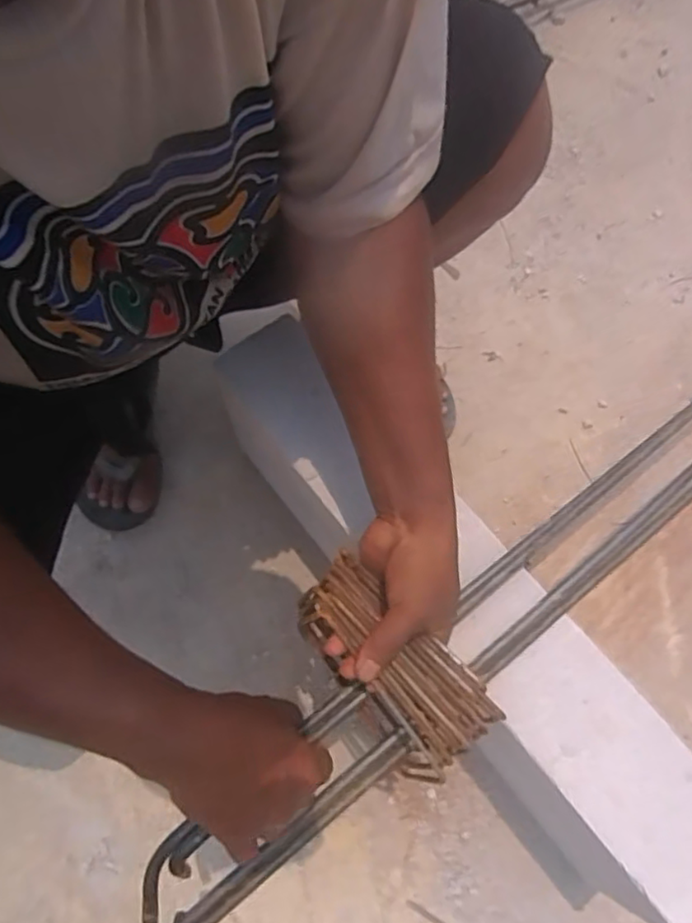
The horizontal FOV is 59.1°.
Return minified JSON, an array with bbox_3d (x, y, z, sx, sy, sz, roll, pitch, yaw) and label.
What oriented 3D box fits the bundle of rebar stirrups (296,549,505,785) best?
[{"bbox_3d":[0.031,0.155,0.469,0.073,0.080,0.162,-39,73,-16],"label":"bundle of rebar stirrups"}]

